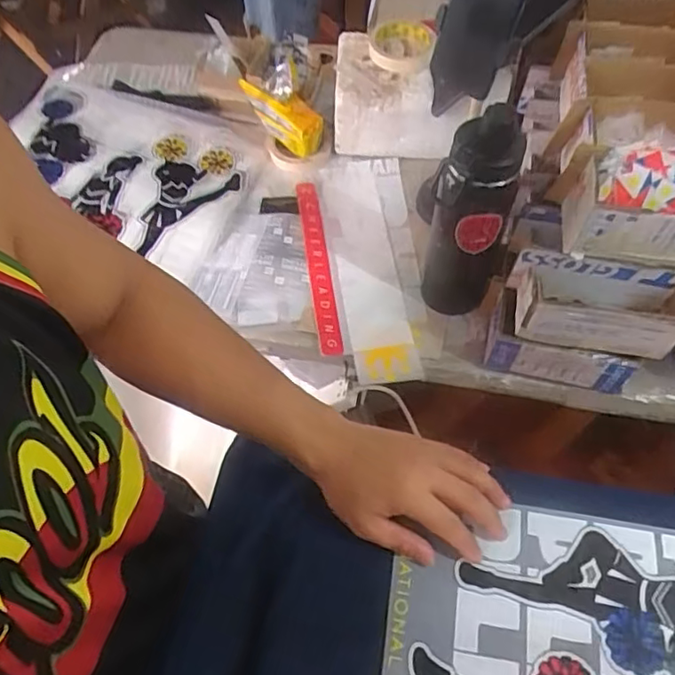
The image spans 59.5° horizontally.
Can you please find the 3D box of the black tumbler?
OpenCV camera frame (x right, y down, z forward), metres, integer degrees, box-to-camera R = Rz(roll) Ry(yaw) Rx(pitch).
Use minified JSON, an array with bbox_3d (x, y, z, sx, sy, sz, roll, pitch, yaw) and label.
[{"bbox_3d":[0.134,-0.117,0.645,0.100,0.268,0.076,15,61,9],"label":"black tumbler"}]

